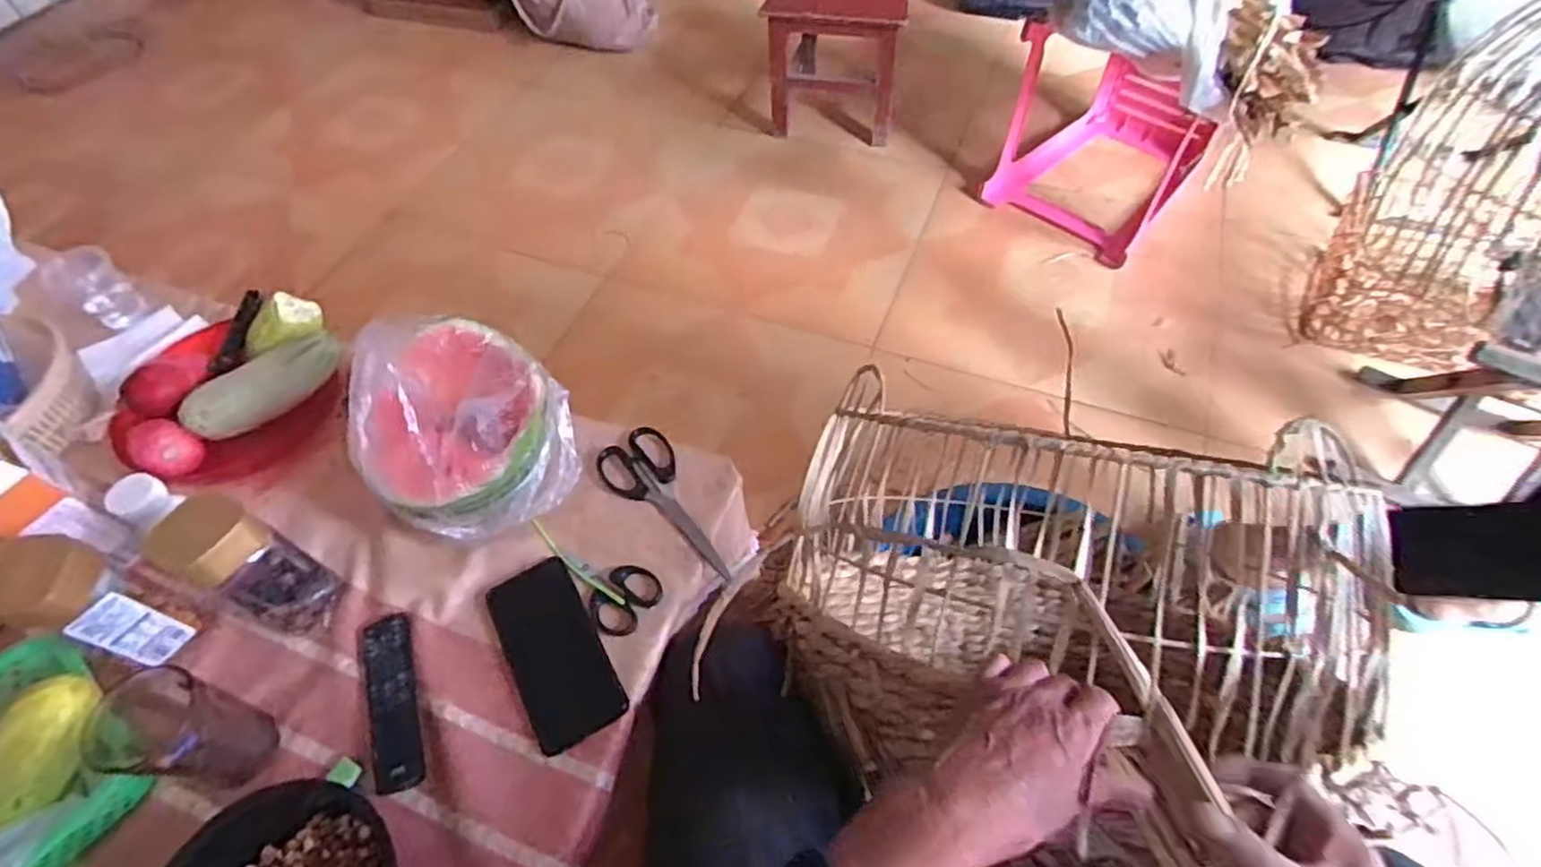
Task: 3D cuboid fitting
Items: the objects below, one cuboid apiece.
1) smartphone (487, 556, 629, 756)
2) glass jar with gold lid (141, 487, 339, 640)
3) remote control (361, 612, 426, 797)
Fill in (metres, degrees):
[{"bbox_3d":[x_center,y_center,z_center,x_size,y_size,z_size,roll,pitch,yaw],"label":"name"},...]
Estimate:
[{"bbox_3d":[-0.190,0.186,0.615,0.075,0.013,0.163,-28,60,-14],"label":"smartphone"},{"bbox_3d":[-0.436,0.110,0.595,0.063,0.143,0.063,-1,57,2],"label":"glass jar with gold lid"},{"bbox_3d":[-0.317,0.221,0.593,0.042,0.013,0.149,-22,58,-11],"label":"remote control"}]

